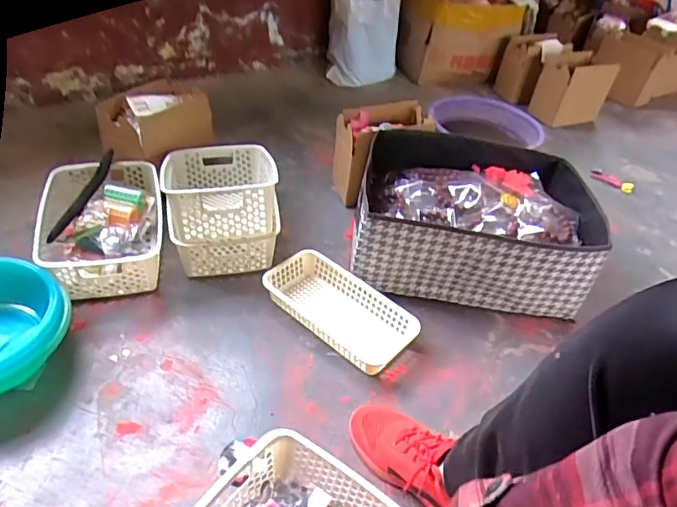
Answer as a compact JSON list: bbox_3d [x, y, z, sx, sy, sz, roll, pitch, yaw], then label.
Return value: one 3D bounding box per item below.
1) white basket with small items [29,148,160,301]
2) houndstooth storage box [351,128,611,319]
[{"bbox_3d":[-0.436,-0.054,0.941,0.213,0.090,0.301,-10,44,-18],"label":"white basket with small items"},{"bbox_3d":[0.255,-0.063,0.992,0.428,0.190,0.346,9,41,3],"label":"houndstooth storage box"}]

